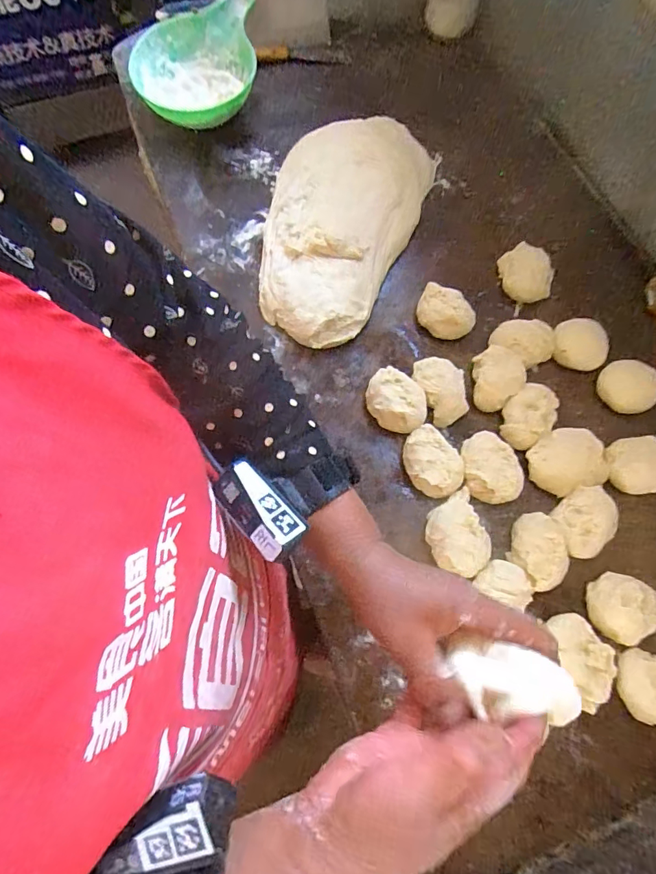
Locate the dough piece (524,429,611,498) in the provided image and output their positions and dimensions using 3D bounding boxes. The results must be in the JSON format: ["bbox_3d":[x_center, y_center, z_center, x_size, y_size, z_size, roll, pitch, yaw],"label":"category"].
[{"bbox_3d":[0.302,0.030,0.601,0.086,0.030,0.079,1,70,-1],"label":"dough piece"}]

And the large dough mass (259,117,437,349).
[{"bbox_3d":[0.013,-0.340,0.723,0.228,0.067,0.440,21,71,6],"label":"large dough mass"}]

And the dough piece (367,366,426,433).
[{"bbox_3d":[0.091,-0.048,0.628,0.084,0.040,0.077,1,70,-1],"label":"dough piece"}]

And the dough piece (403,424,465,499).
[{"bbox_3d":[0.130,0.033,0.597,0.067,0.038,0.087,-38,75,-14],"label":"dough piece"}]

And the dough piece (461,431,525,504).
[{"bbox_3d":[0.203,0.038,0.591,0.069,0.032,0.087,-35,74,-13],"label":"dough piece"}]

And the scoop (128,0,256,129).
[{"bbox_3d":[-0.219,-0.611,0.784,0.195,0.078,0.240,-2,70,-2],"label":"scoop"}]

